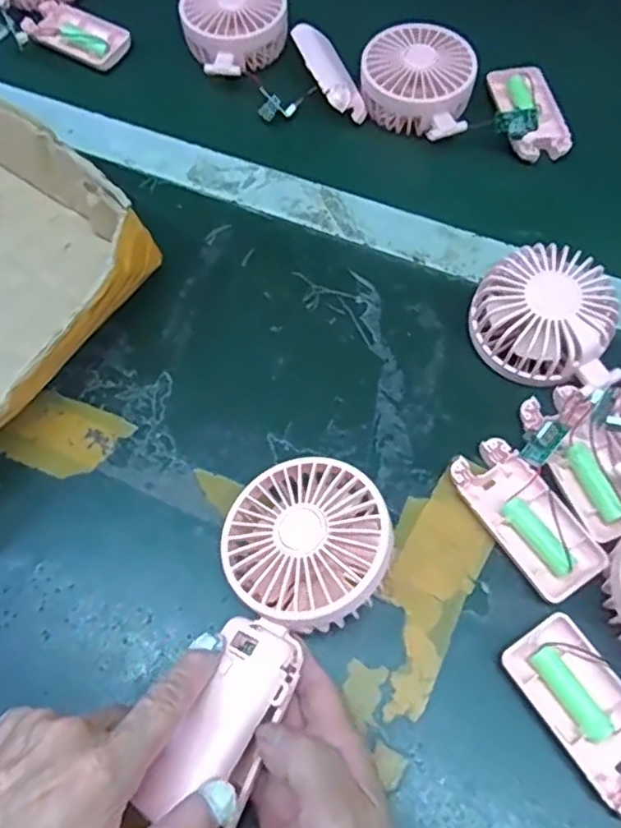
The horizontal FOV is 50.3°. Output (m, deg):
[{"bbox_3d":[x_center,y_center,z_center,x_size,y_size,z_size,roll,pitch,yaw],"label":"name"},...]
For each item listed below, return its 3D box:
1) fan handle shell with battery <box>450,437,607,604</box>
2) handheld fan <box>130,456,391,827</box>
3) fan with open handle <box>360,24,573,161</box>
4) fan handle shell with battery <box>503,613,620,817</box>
[{"bbox_3d":[0.122,0.058,0.377,0.042,0.015,0.092,-31,67,-14],"label":"fan handle shell with battery"},{"bbox_3d":[-0.021,0.102,0.322,0.080,0.033,0.174,22,66,11],"label":"handheld fan"},{"bbox_3d":[0.122,-0.251,0.515,0.160,0.046,0.089,10,64,6],"label":"fan with open handle"},{"bbox_3d":[0.142,0.151,0.335,0.045,0.015,0.092,-31,67,-14],"label":"fan handle shell with battery"}]

